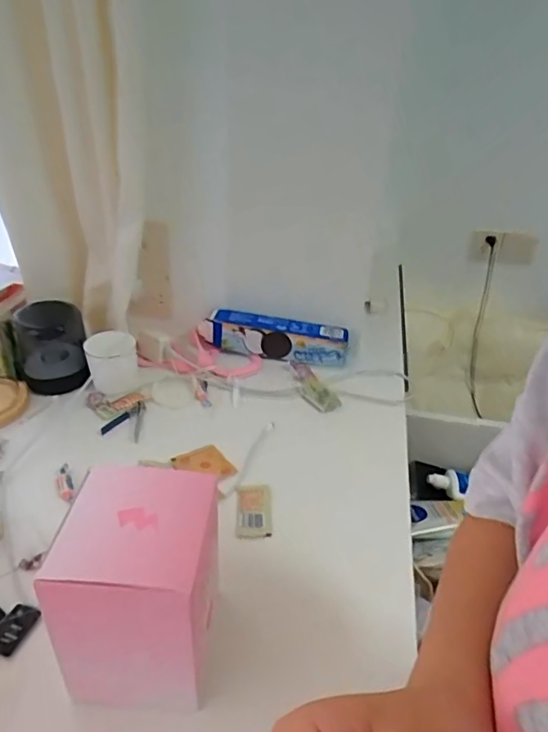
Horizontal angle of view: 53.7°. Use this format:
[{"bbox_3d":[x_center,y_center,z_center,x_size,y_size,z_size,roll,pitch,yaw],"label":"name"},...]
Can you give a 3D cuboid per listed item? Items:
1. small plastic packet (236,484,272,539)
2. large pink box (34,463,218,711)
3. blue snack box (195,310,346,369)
[{"bbox_3d":[-0.025,0.171,0.666,0.042,0.017,0.083,1,33,-4],"label":"small plastic packet"},{"bbox_3d":[-0.111,0.195,0.469,0.128,0.169,0.135,5,33,3],"label":"large pink box"},{"bbox_3d":[-0.001,-0.050,0.933,0.252,0.068,0.053,7,33,6],"label":"blue snack box"}]

